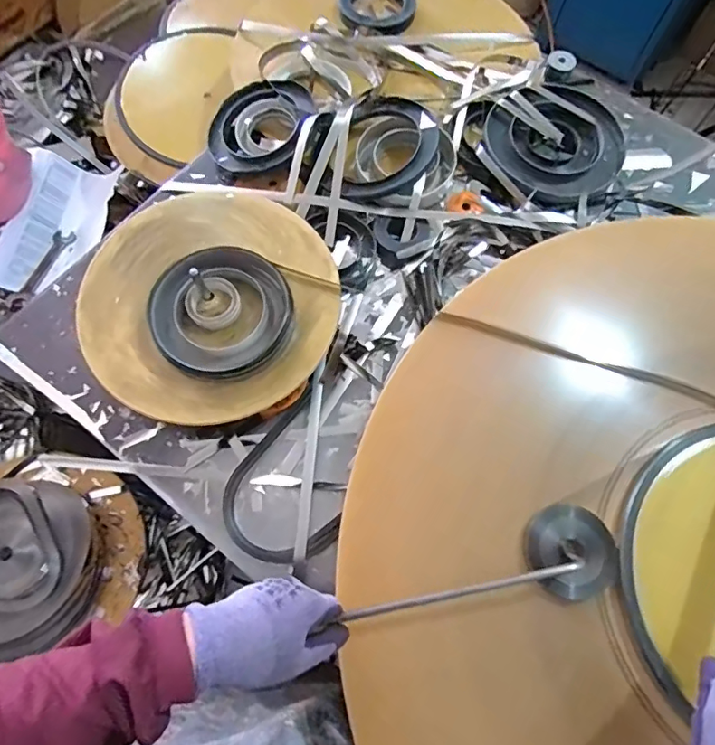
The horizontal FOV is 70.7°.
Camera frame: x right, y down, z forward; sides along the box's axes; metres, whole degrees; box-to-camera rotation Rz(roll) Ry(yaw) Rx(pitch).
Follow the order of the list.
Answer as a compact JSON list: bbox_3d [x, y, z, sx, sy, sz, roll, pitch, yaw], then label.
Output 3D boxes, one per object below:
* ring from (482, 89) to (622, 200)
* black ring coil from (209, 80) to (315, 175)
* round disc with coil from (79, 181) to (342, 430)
[{"bbox_3d":[0.279,-0.328,0.704,0.183,0.016,0.190,0,70,-1],"label":"ring"},{"bbox_3d":[-0.132,-0.339,0.689,0.143,0.035,0.145,-3,77,14],"label":"black ring coil"},{"bbox_3d":[-0.169,-0.092,0.568,0.276,0.039,0.289,0,70,-1],"label":"round disc with coil"}]

